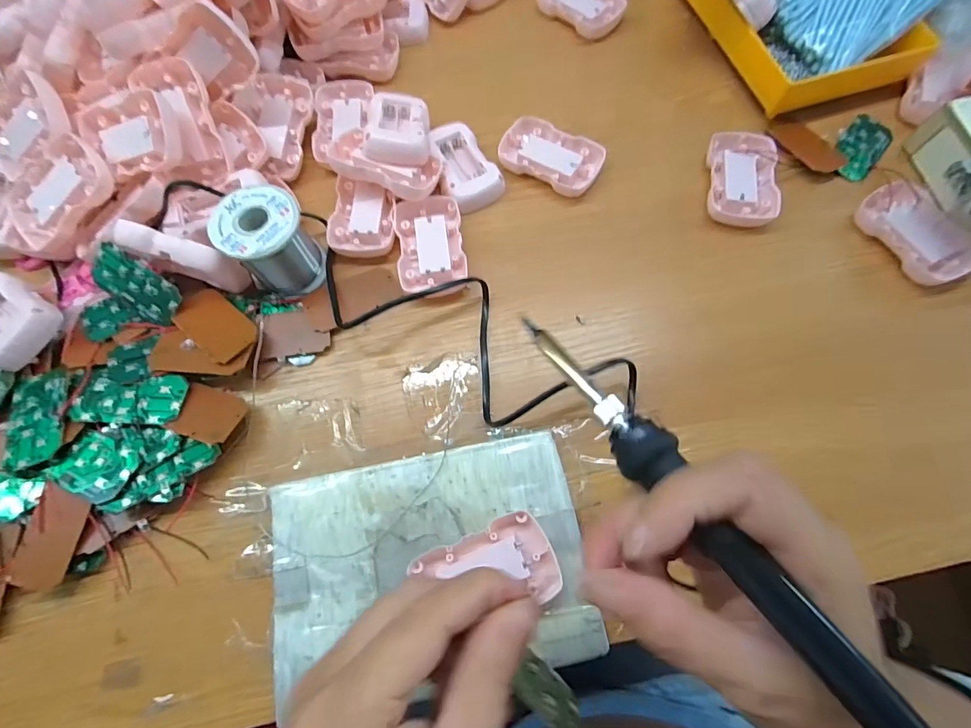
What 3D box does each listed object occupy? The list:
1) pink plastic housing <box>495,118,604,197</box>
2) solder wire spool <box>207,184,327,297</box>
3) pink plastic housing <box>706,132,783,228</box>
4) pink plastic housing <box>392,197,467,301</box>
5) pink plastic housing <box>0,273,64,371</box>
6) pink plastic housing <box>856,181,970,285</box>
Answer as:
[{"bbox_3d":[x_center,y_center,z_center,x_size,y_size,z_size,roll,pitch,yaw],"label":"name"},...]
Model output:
[{"bbox_3d":[0.057,-0.182,0.387,0.087,0.017,0.056,27,74,10],"label":"pink plastic housing"},{"bbox_3d":[-0.162,-0.093,0.333,0.058,0.057,0.061,0,71,1],"label":"solder wire spool"},{"bbox_3d":[0.217,-0.156,0.371,0.053,0.018,0.087,7,72,4],"label":"pink plastic housing"},{"bbox_3d":[-0.045,-0.096,0.358,0.053,0.014,0.084,-9,71,-1],"label":"pink plastic housing"},{"bbox_3d":[-0.359,-0.036,0.325,0.078,0.023,0.051,33,75,12],"label":"pink plastic housing"},{"bbox_3d":[0.342,-0.103,0.348,0.052,0.019,0.088,-24,72,-7],"label":"pink plastic housing"}]

